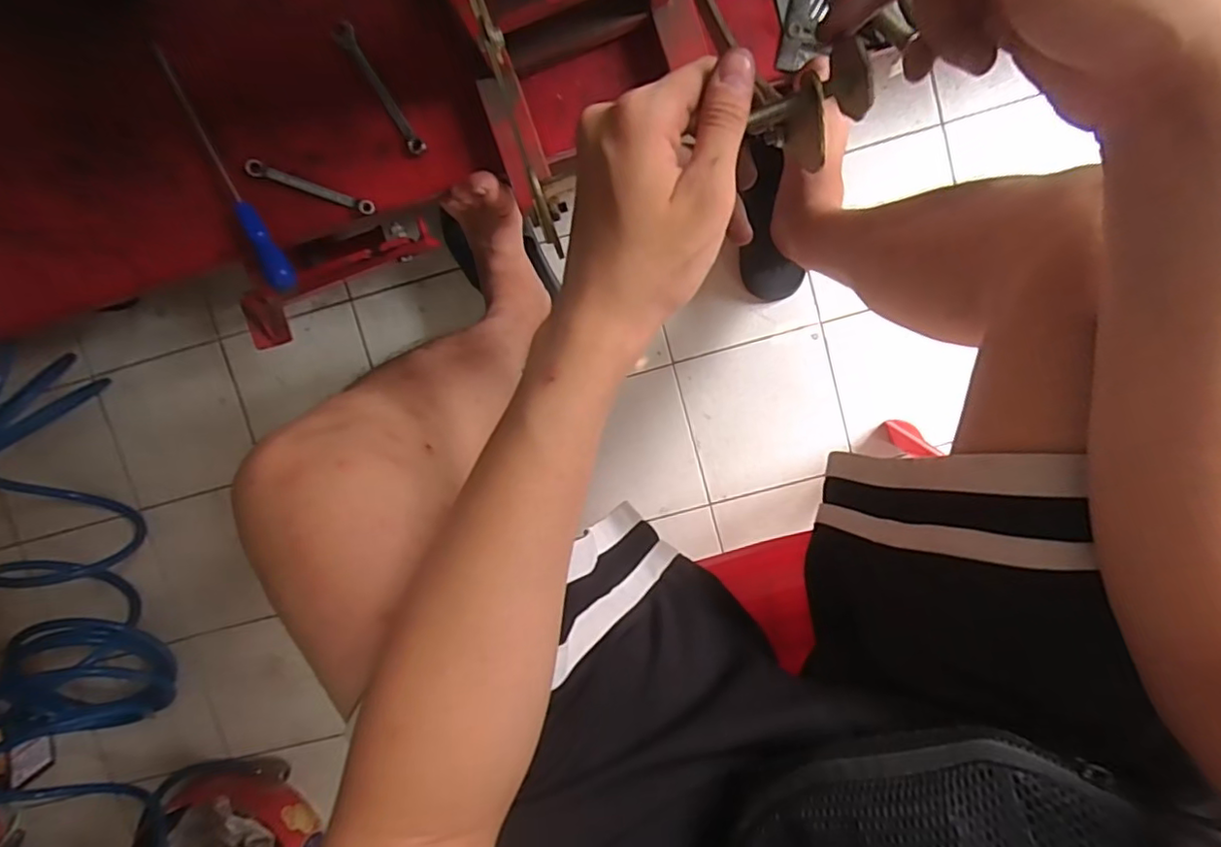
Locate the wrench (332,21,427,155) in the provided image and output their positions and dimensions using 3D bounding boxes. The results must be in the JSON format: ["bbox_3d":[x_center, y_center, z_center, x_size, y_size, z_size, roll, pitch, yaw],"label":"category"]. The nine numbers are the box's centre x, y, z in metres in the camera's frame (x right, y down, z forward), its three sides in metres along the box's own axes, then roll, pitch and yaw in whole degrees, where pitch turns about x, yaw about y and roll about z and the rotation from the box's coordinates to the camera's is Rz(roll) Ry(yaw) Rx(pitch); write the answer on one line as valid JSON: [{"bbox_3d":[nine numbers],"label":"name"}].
[{"bbox_3d":[-0.231,-0.334,0.601,0.017,0.010,0.146,-32,94,6],"label":"wrench"}]

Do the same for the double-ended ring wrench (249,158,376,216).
[{"bbox_3d":[-0.305,-0.240,0.613,0.130,0.012,0.015,19,97,0],"label":"double-ended ring wrench"}]

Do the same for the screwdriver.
[{"bbox_3d":[-0.388,-0.251,0.599,0.025,0.020,0.259,-28,95,6],"label":"screwdriver"}]

